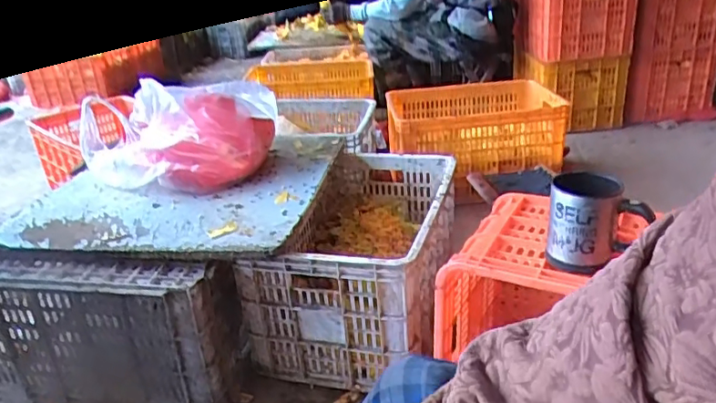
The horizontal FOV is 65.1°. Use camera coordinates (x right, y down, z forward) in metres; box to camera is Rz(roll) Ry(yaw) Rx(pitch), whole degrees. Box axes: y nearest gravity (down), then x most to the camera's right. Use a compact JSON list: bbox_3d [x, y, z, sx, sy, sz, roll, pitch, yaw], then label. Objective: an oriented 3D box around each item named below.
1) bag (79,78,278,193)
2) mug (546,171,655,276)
[{"bbox_3d":[-0.374,-0.152,1.246,0.438,0.199,0.224,-14,27,-22],"label":"bag"},{"bbox_3d":[0.324,0.031,0.763,0.123,0.114,0.077,-1,25,4],"label":"mug"}]

